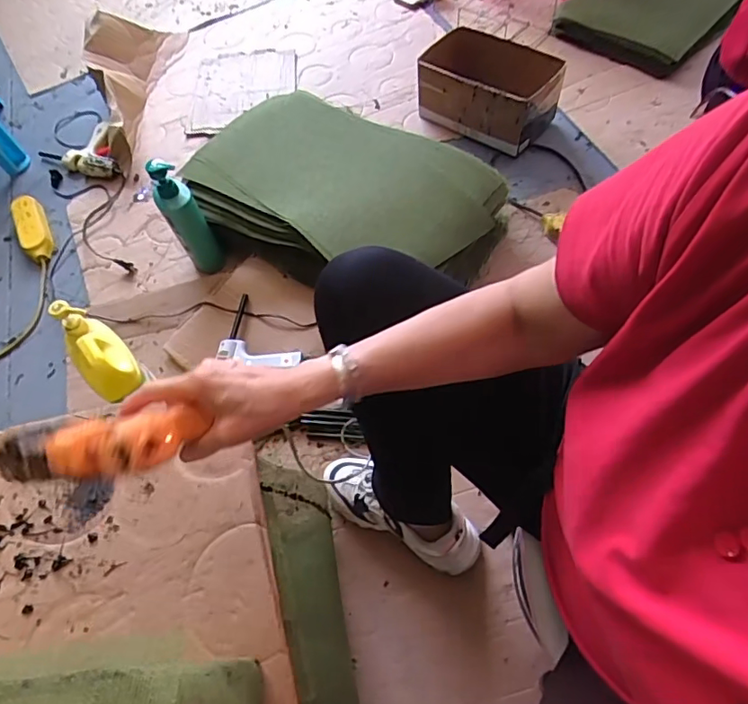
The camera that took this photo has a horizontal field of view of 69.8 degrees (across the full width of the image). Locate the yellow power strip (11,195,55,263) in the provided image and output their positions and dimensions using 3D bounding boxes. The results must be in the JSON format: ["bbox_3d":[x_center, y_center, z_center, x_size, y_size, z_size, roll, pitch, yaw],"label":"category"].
[{"bbox_3d":[-0.773,-0.281,1.211,0.070,0.031,0.205,-28,63,-12],"label":"yellow power strip"}]

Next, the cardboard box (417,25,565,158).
[{"bbox_3d":[0.260,-0.596,1.226,0.286,0.169,0.155,29,66,18],"label":"cardboard box"}]

